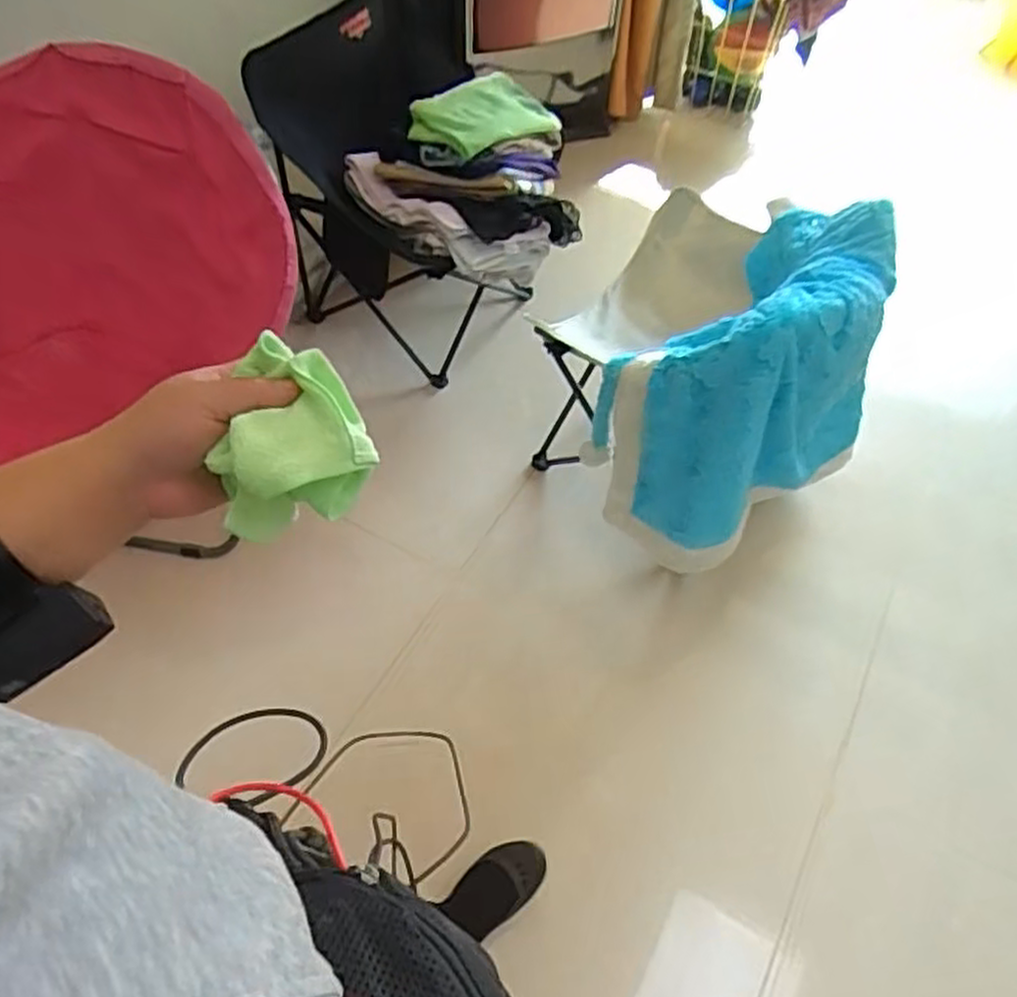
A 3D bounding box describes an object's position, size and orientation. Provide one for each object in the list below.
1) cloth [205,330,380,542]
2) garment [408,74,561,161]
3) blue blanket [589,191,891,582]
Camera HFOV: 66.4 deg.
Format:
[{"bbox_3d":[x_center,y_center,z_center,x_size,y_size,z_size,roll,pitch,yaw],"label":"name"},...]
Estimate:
[{"bbox_3d":[-0.126,-0.036,0.452,0.084,0.067,0.089,-11,55,-10],"label":"cloth"},{"bbox_3d":[-0.043,-0.825,1.671,0.332,0.082,0.173,-36,63,-25],"label":"garment"},{"bbox_3d":[0.432,-0.217,1.417,0.539,0.503,0.325,-35,63,-25],"label":"blue blanket"}]

